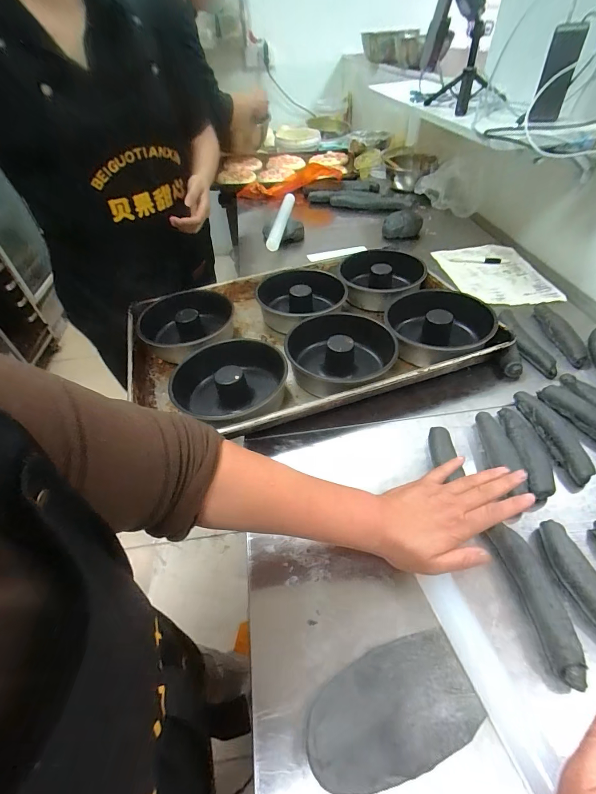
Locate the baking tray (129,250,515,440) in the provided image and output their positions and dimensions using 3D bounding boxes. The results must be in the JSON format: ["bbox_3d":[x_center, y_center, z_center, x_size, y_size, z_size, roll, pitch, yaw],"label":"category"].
[{"bbox_3d":[0.010,-0.128,0.639,0.583,0.063,0.396,-16,48,-11],"label":"baking tray"}]

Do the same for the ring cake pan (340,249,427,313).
[{"bbox_3d":[0.175,-0.239,0.734,0.162,0.059,0.155,-2,47,2],"label":"ring cake pan"}]

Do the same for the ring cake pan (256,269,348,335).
[{"bbox_3d":[0.008,-0.190,0.696,0.164,0.057,0.190,-7,47,-2],"label":"ring cake pan"}]

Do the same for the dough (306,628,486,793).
[{"bbox_3d":[0.078,0.263,0.301,0.144,0.011,0.079,-15,47,-10],"label":"dough"}]

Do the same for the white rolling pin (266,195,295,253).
[{"bbox_3d":[-0.045,-0.474,0.960,0.028,0.035,0.320,4,47,8],"label":"white rolling pin"}]

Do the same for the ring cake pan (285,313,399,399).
[{"bbox_3d":[0.059,-0.064,0.576,0.168,0.062,0.163,-2,47,2],"label":"ring cake pan"}]

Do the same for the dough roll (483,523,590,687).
[{"bbox_3d":[0.232,0.193,0.342,0.031,0.030,0.133,-8,47,-3],"label":"dough roll"}]

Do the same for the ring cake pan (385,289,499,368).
[{"bbox_3d":[0.234,-0.112,0.603,0.168,0.060,0.174,16,50,19],"label":"ring cake pan"}]

